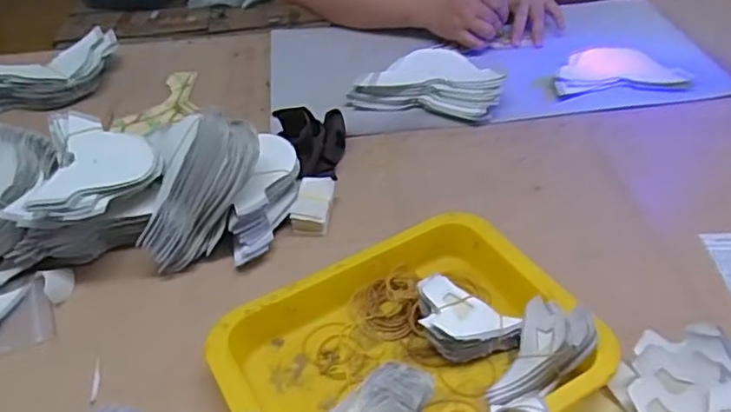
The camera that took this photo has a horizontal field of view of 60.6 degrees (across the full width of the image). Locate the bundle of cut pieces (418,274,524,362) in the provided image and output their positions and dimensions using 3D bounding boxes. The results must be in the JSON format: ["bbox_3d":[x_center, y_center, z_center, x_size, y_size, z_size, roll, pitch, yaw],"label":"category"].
[{"bbox_3d":[0.080,0.090,0.485,0.084,0.044,0.057,16,45,22],"label":"bundle of cut pieces"}]

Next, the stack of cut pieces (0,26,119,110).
[{"bbox_3d":[-0.425,-0.184,0.848,0.147,0.051,0.140,-1,41,4],"label":"stack of cut pieces"}]

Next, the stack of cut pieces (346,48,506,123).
[{"bbox_3d":[0.077,-0.153,0.779,0.183,0.038,0.092,8,43,14],"label":"stack of cut pieces"}]

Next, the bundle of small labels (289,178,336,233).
[{"bbox_3d":[-0.051,0.000,0.619,0.036,0.025,0.059,2,42,7],"label":"bundle of small labels"}]

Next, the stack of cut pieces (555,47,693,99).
[{"bbox_3d":[0.318,-0.171,0.789,0.161,0.015,0.088,-1,41,4],"label":"stack of cut pieces"}]

